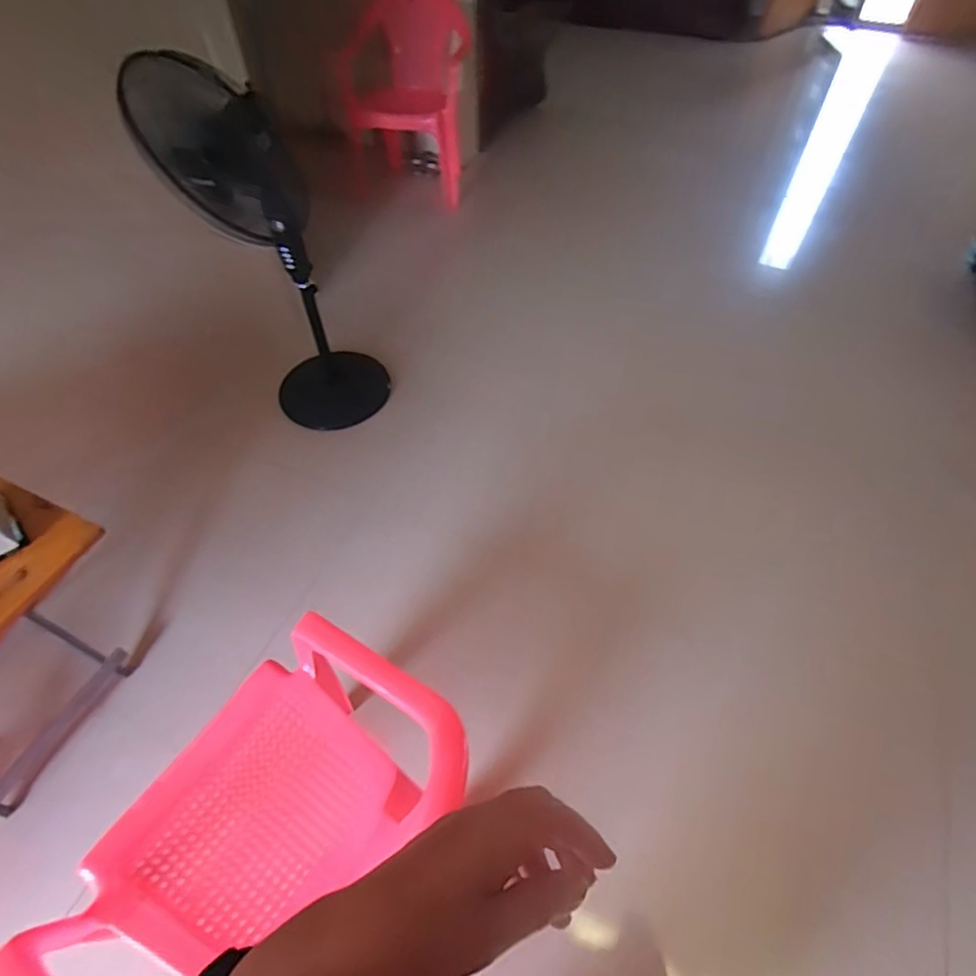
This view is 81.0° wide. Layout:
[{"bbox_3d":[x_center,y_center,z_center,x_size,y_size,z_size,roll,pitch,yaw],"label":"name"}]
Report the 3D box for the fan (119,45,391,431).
[{"bbox_3d":[-0.582,-0.623,1.673,0.338,1.095,0.314,20,56,15],"label":"fan"}]

